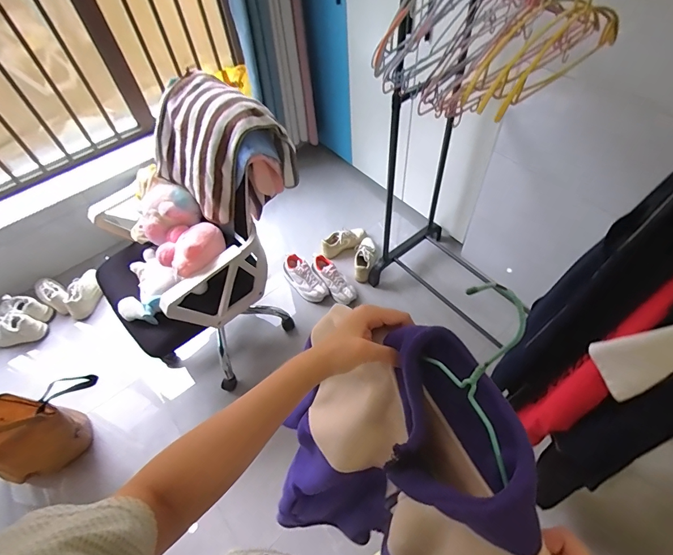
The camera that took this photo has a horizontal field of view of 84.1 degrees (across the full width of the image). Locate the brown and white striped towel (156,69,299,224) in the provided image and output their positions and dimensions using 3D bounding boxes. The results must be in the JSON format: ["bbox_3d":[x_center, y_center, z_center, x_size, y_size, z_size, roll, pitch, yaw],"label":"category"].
[{"bbox_3d":[-0.319,-0.371,1.077,0.303,0.288,0.348,-39,60,-21],"label":"brown and white striped towel"}]

